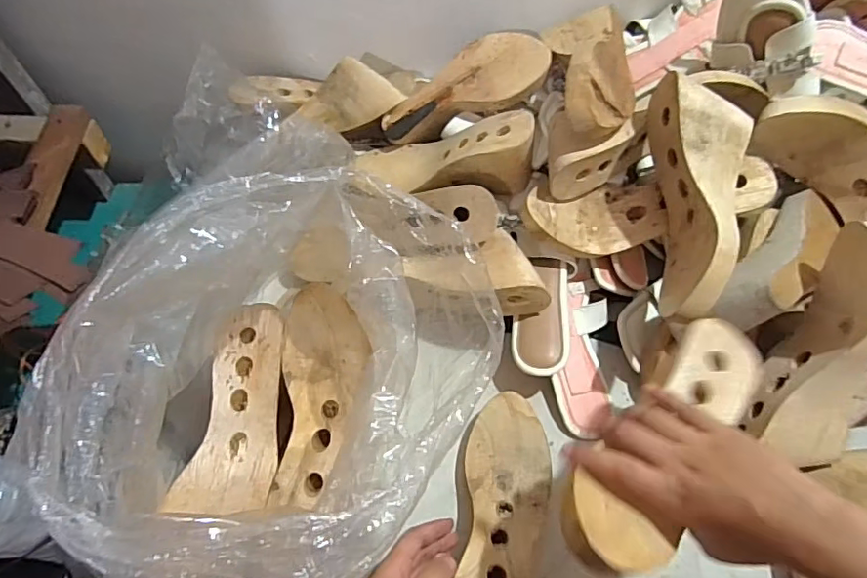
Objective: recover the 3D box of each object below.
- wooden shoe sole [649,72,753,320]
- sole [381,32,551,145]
[{"bbox_3d":[0.243,-0.079,0.495,0.079,0.079,0.219,3,80,3],"label":"wooden shoe sole"},{"bbox_3d":[0.035,-0.230,0.645,0.198,0.052,0.077,-24,100,16],"label":"sole"}]

